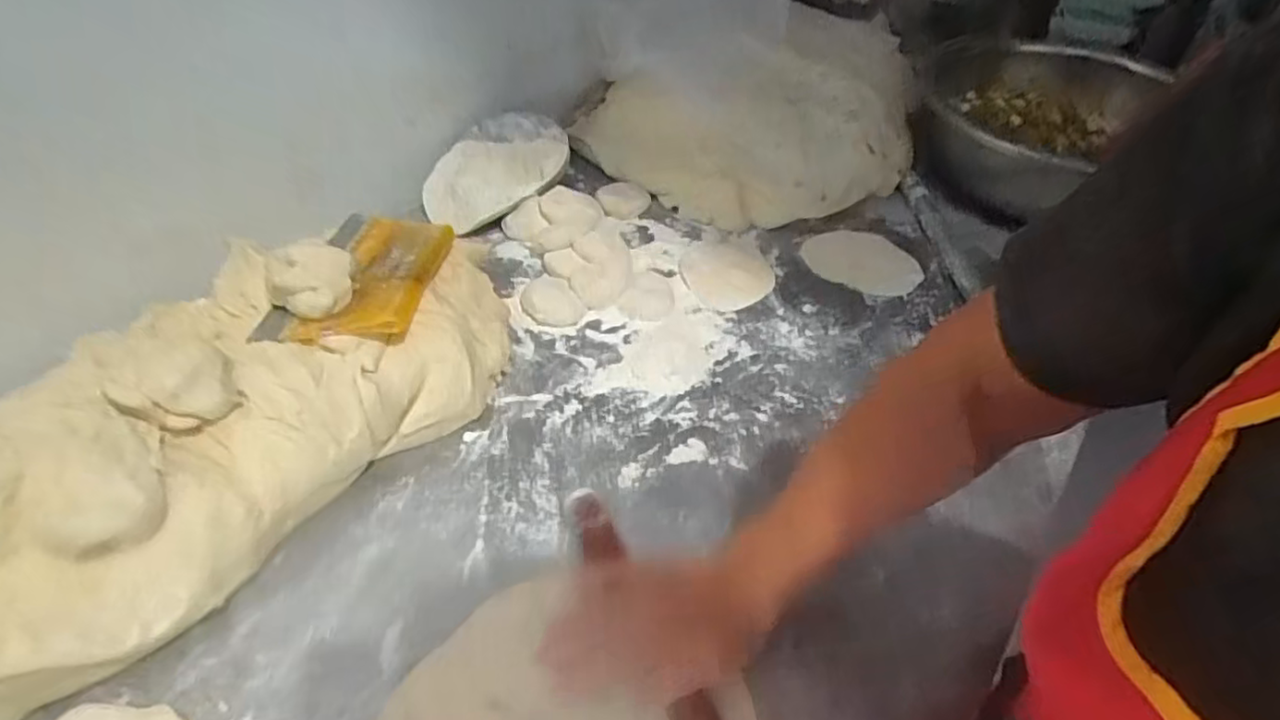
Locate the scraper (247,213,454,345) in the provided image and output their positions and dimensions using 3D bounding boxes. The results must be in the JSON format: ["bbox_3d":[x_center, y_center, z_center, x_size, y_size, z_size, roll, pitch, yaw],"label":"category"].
[{"bbox_3d":[-0.250,-0.080,0.608,0.127,0.031,0.180,5,46,1],"label":"scraper"}]

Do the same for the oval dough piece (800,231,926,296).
[{"bbox_3d":[0.278,-0.126,0.831,0.140,0.008,0.112,26,50,19],"label":"oval dough piece"}]

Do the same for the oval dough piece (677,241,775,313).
[{"bbox_3d":[0.103,-0.103,0.771,0.107,0.008,0.111,-13,49,-15],"label":"oval dough piece"}]

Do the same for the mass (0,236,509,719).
[{"bbox_3d":[-0.337,0.041,0.538,0.234,0.136,0.530,30,52,23],"label":"mass"}]

